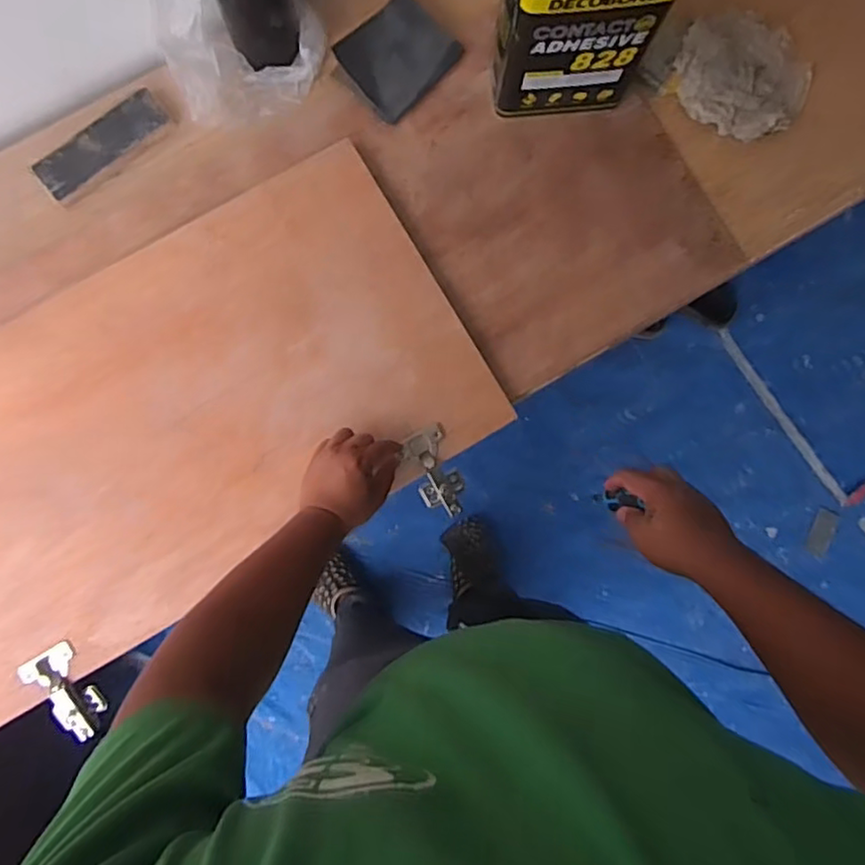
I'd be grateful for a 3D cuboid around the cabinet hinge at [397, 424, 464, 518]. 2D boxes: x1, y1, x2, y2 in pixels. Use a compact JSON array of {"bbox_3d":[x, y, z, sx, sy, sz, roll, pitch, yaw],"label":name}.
[{"bbox_3d":[0.006,0.049,0.757,0.052,0.020,0.107,-21,91,-3],"label":"cabinet hinge"}]

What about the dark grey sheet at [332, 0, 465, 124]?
[{"bbox_3d":[-0.044,-0.475,0.802,0.106,0.034,0.131,44,84,6],"label":"dark grey sheet"}]

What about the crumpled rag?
[{"bbox_3d":[0.404,-0.467,0.829,0.177,0.041,0.166,27,86,0],"label":"crumpled rag"}]

